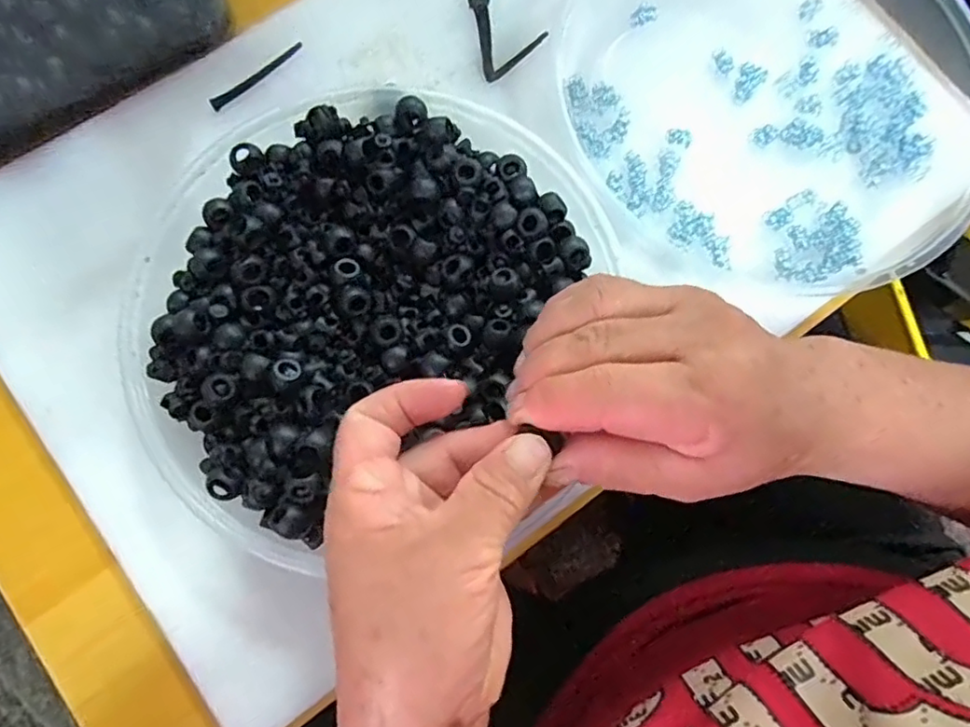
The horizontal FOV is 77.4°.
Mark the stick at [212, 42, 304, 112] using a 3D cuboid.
[{"bbox_3d":[-0.130,-0.166,0.347,0.062,0.004,0.007,-40,83,-8],"label":"stick"}]

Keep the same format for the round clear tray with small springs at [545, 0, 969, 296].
[{"bbox_3d":[0.160,-0.158,0.341,0.226,0.035,0.236,0,79,-2],"label":"round clear tray with small springs"}]

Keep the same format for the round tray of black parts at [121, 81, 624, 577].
[{"bbox_3d":[-0.052,-0.029,0.298,0.220,0.043,0.231,0,79,-2],"label":"round tray of black parts"}]

